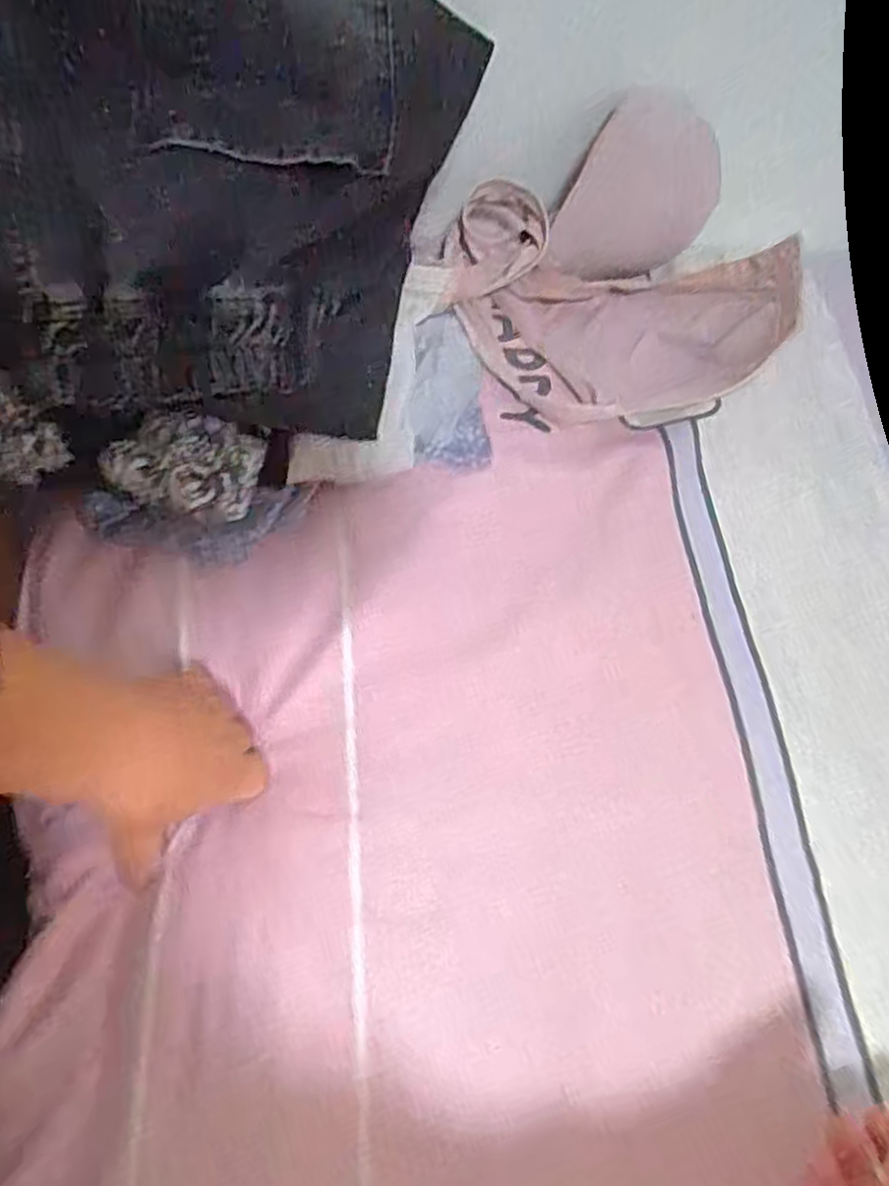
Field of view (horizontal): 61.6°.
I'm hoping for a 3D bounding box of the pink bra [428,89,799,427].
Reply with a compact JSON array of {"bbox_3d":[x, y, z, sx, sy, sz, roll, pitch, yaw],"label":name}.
[{"bbox_3d":[0.117,-0.230,0.526,0.233,0.106,0.207,-15,67,-9],"label":"pink bra"}]

